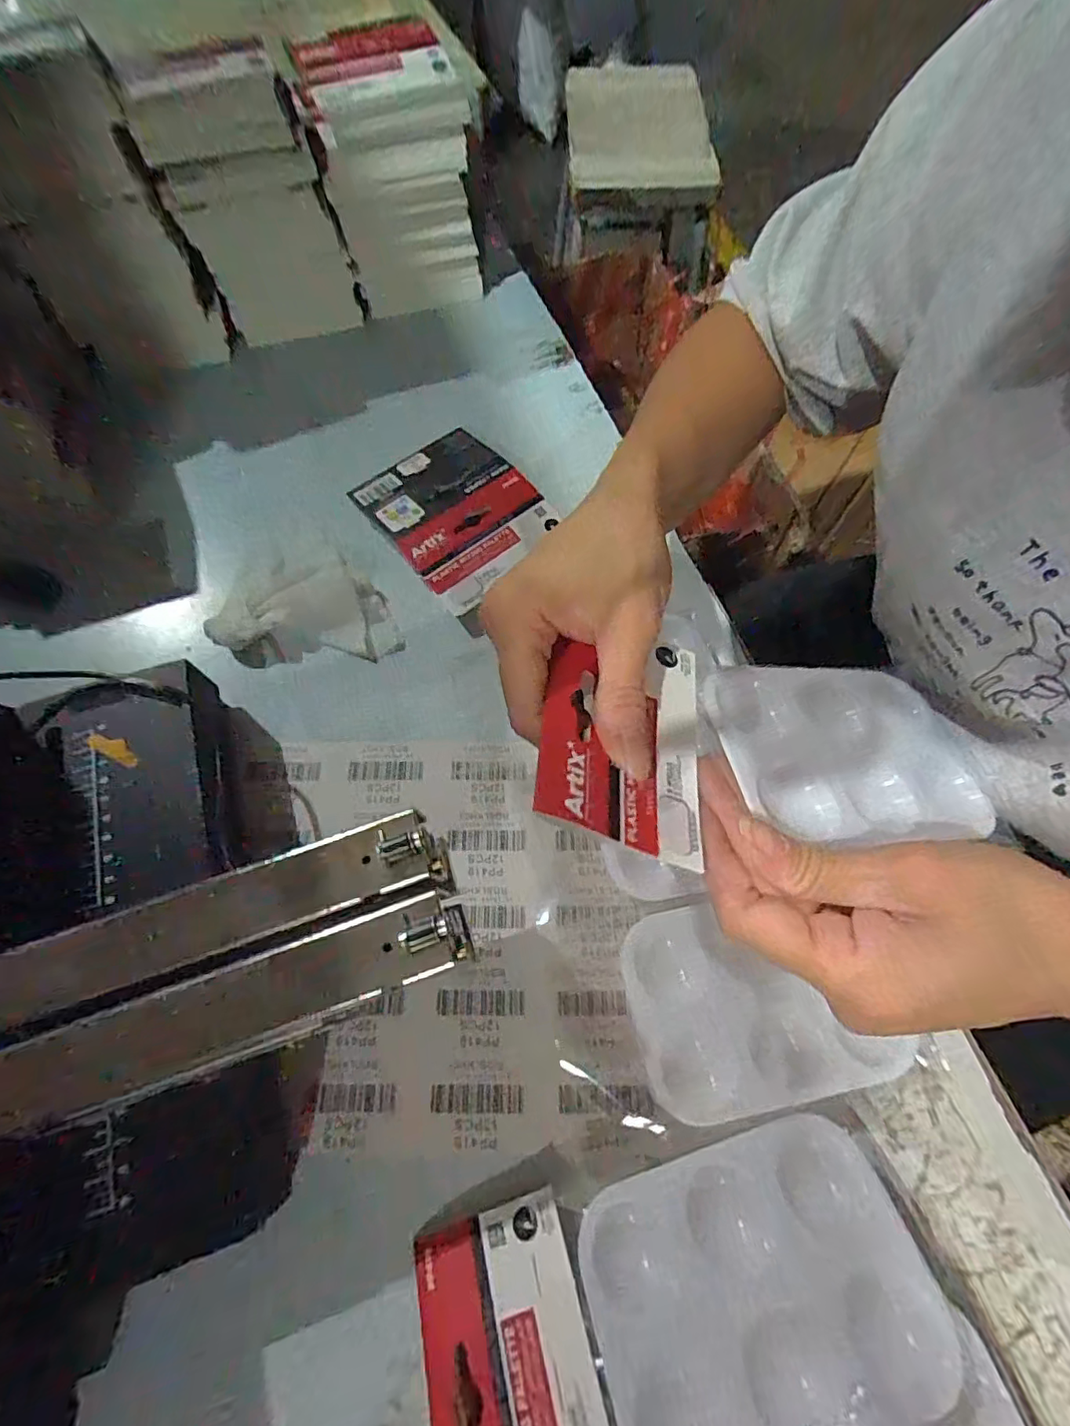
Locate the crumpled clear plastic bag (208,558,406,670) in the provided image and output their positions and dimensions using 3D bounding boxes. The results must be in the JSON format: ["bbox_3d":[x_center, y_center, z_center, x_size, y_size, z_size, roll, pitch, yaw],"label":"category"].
[{"bbox_3d":[-0.144,-0.065,0.356,0.109,0.024,0.062,-3,65,-2],"label":"crumpled clear plastic bag"}]

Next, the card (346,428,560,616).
[{"bbox_3d":[-0.053,-0.138,0.381,0.099,0.008,0.125,-37,75,-13],"label":"card"}]

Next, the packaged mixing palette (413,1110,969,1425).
[{"bbox_3d":[0.053,0.229,0.210,0.189,0.009,0.095,-18,45,-3],"label":"packaged mixing palette"}]

